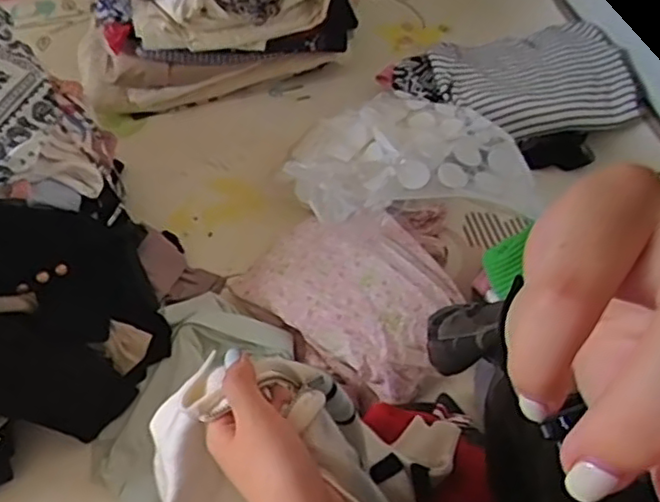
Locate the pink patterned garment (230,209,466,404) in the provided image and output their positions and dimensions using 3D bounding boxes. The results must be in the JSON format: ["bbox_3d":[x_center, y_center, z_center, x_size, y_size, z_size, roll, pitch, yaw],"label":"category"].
[{"bbox_3d":[0.032,0.044,0.918,0.297,0.082,0.195,32,63,24],"label":"pink patterned garment"}]

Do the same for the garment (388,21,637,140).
[{"bbox_3d":[0.291,-0.269,1.060,0.354,0.076,0.178,-4,54,2],"label":"garment"}]

